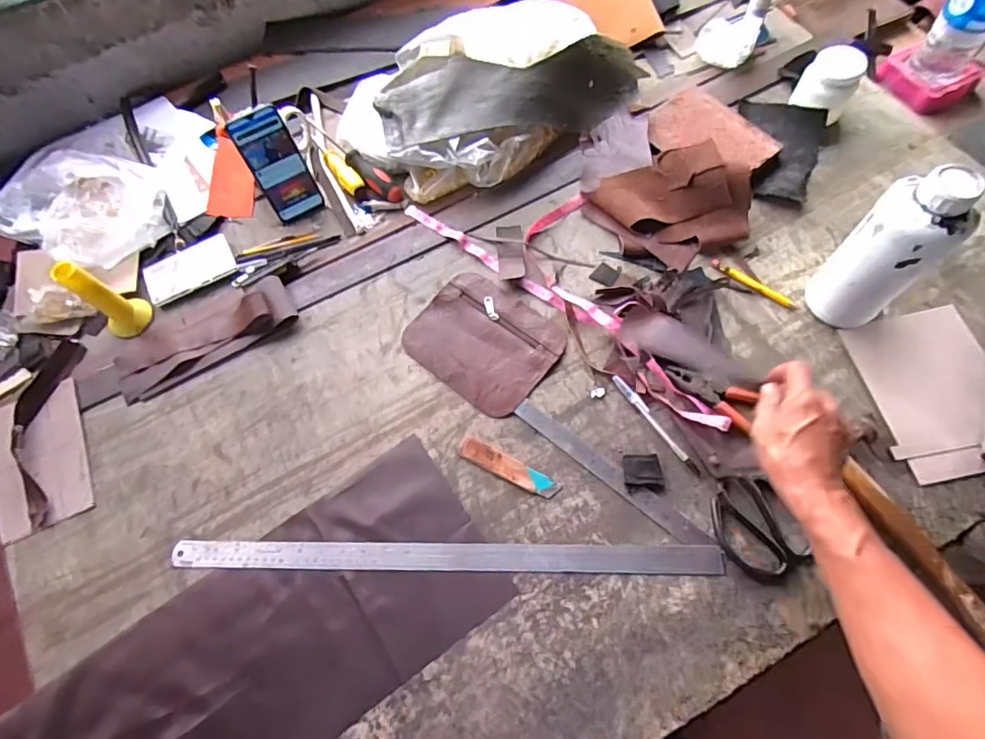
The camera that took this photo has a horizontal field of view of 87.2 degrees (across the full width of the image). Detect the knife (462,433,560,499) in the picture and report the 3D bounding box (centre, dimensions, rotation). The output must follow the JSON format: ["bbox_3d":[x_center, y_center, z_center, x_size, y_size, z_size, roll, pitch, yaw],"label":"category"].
[{"bbox_3d":[0.019,0.118,0.623,0.129,0.006,0.026,25,69,14],"label":"knife"}]

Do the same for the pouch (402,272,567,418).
[{"bbox_3d":[-0.013,-0.040,0.697,0.193,0.009,0.152,36,72,18],"label":"pouch"}]

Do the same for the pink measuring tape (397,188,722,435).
[{"bbox_3d":[0.133,-0.146,0.725,0.534,0.023,0.187,39,73,19],"label":"pink measuring tape"}]

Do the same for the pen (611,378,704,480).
[{"bbox_3d":[0.200,0.065,0.631,0.014,0.007,0.150,-33,67,-11],"label":"pen"}]

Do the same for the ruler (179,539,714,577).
[{"bbox_3d":[-0.058,0.212,0.585,0.611,0.007,0.031,0,65,3],"label":"ruler"}]

